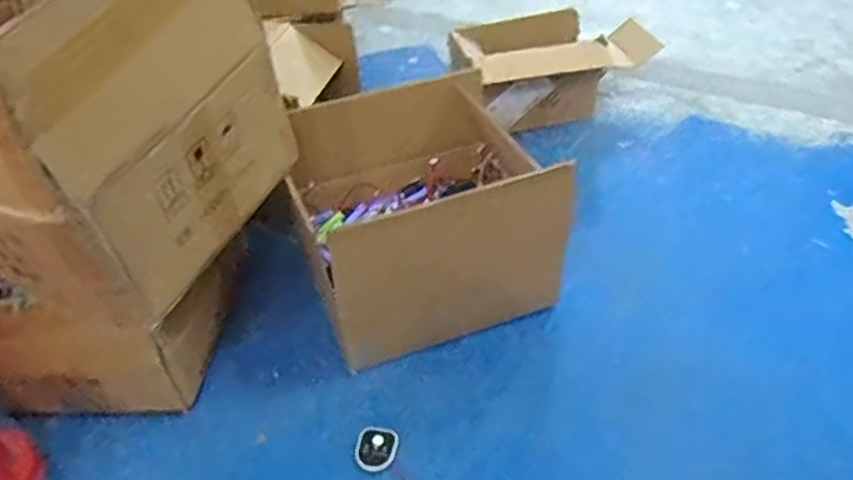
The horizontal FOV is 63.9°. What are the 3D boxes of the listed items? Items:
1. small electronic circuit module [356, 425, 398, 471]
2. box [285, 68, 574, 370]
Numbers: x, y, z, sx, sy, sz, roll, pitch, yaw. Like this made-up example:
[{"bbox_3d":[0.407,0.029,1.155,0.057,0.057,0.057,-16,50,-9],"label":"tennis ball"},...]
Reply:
[{"bbox_3d":[-0.064,0.268,0.884,0.054,0.014,0.057,-1,42,1],"label":"small electronic circuit module"},{"bbox_3d":[-0.020,-0.044,1.046,0.350,0.256,0.346,-15,44,-14],"label":"box"}]

